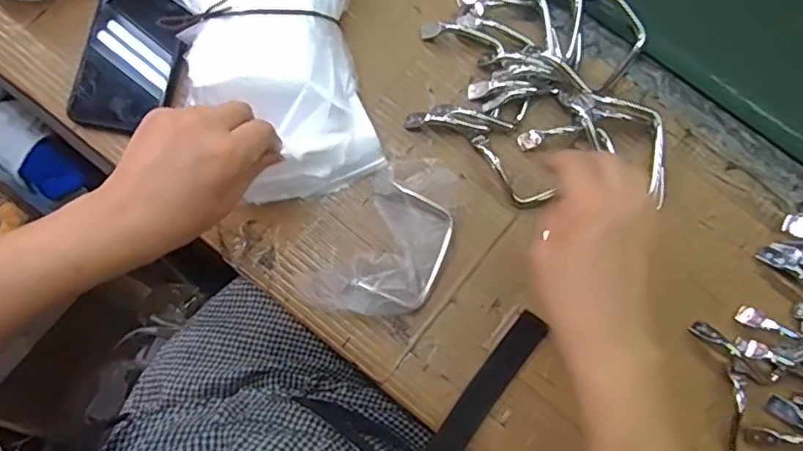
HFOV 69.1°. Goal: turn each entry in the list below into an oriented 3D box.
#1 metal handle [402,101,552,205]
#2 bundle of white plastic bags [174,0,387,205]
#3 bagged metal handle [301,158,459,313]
[{"bbox_3d":[0.070,-0.067,0.480,0.131,0.011,0.052,36,82,6],"label":"metal handle"},{"bbox_3d":[-0.097,-0.174,0.459,0.144,0.052,0.298,-10,88,-1],"label":"bundle of white plastic bags"},{"bbox_3d":[-0.005,0.013,0.450,0.081,0.036,0.140,31,81,6],"label":"bagged metal handle"}]

